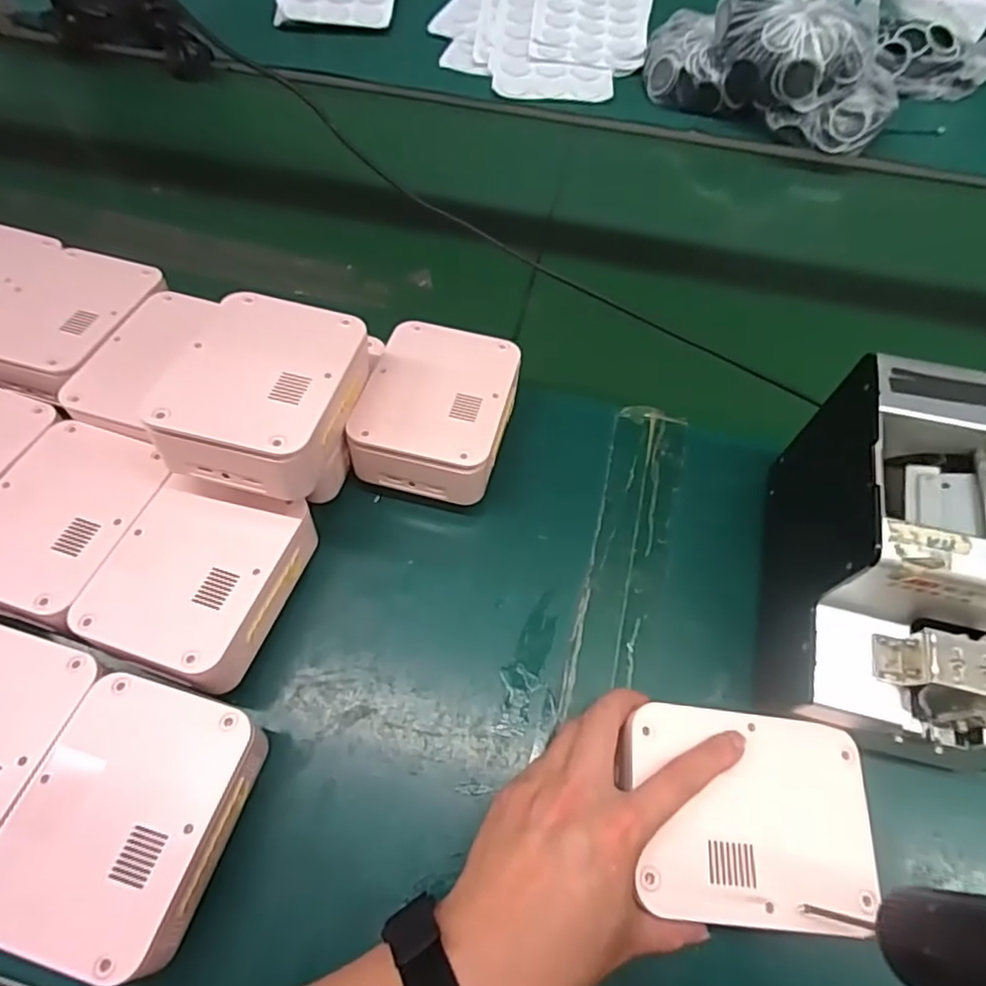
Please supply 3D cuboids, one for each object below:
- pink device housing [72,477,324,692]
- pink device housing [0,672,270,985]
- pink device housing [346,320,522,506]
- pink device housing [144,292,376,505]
[{"bbox_3d":[-0.185,0.053,0.393,0.101,0.044,0.122,14,62,7],"label":"pink device housing"},{"bbox_3d":[-0.196,0.175,0.341,0.100,0.056,0.126,14,62,7],"label":"pink device housing"},{"bbox_3d":[-0.039,-0.059,0.461,0.097,0.069,0.129,13,62,6],"label":"pink device housing"},{"bbox_3d":[-0.140,-0.068,0.386,0.094,0.049,0.127,11,62,5],"label":"pink device housing"}]

